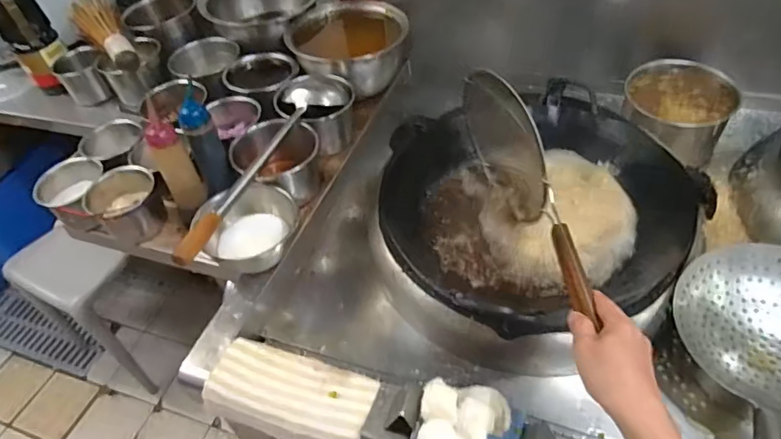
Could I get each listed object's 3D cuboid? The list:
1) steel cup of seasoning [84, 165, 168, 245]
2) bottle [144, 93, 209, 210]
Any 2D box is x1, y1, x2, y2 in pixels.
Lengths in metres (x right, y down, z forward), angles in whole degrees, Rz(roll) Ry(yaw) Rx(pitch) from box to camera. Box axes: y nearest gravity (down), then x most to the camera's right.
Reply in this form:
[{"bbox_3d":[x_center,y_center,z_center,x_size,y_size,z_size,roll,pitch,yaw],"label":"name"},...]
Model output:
[{"bbox_3d":[-0.479,-0.028,0.949,0.112,0.107,0.093,-37,53,-24],"label":"steel cup of seasoning"},{"bbox_3d":[-0.371,-0.106,0.878,0.057,0.208,0.045,-28,50,-18],"label":"bottle"}]

